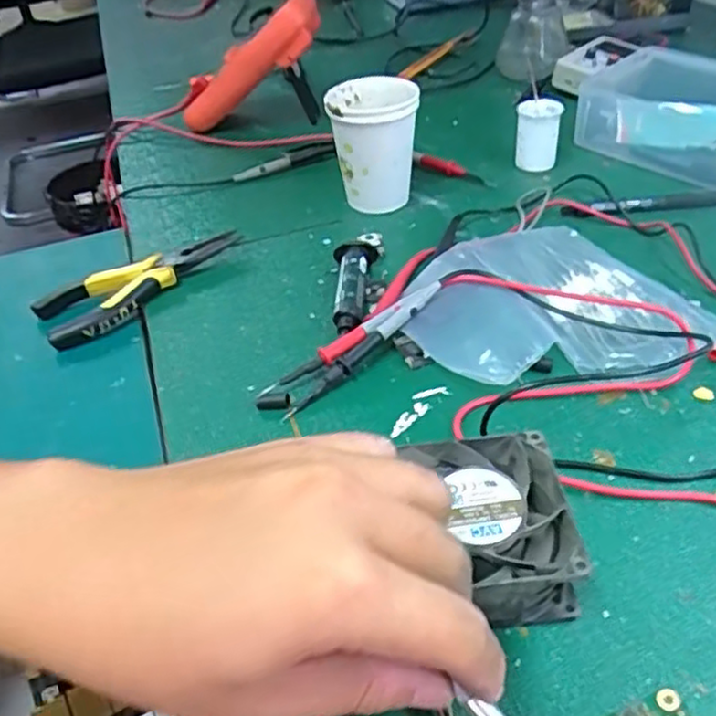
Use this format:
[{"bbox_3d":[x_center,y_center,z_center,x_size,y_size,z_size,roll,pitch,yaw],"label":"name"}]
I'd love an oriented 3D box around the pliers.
[{"bbox_3d":[-0.156,-0.055,0.523,0.157,0.022,0.057,-23,44,-17],"label":"pliers"}]

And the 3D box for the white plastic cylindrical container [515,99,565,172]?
[{"bbox_3d":[0.157,-0.194,0.613,0.034,0.051,0.029,12,45,20],"label":"white plastic cylindrical container"}]

